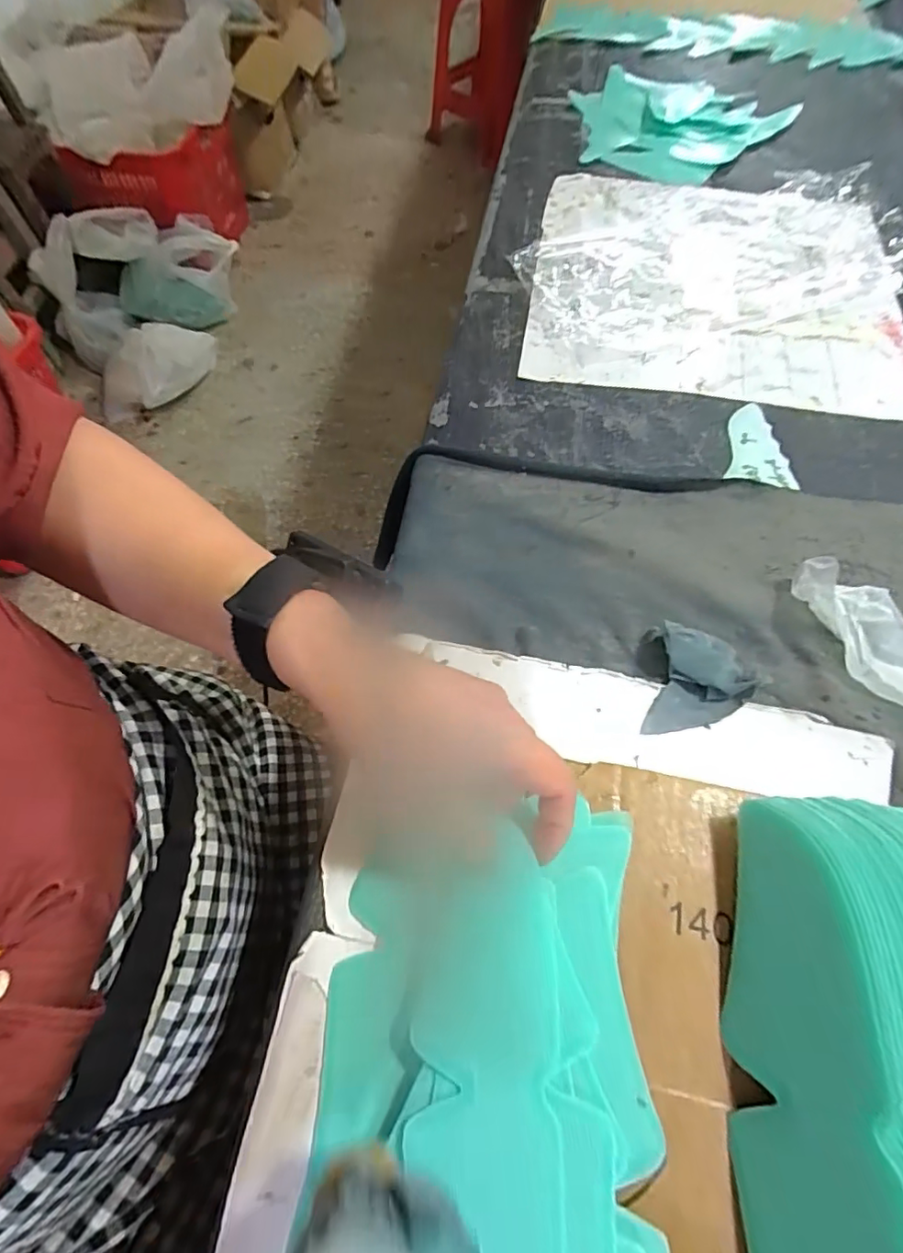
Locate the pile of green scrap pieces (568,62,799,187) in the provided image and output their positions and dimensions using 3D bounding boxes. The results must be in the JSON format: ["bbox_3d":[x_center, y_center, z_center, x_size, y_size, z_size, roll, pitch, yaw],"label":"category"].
[{"bbox_3d":[0.256,-0.602,0.628,0.211,0.020,0.256,40,71,18],"label":"pile of green scrap pieces"}]

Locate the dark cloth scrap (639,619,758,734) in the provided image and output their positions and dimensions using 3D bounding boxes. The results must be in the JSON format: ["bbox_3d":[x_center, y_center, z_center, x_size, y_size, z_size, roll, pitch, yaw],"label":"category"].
[{"bbox_3d":[0.147,0.032,0.323,0.063,0.008,0.064,0,76,13],"label":"dark cloth scrap"}]

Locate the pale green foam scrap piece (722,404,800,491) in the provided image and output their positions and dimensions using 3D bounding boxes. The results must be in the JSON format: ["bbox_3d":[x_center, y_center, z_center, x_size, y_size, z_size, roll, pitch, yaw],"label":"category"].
[{"bbox_3d":[0.235,-0.140,0.411,0.052,0.004,0.080,9,66,1],"label":"pale green foam scrap piece"}]

